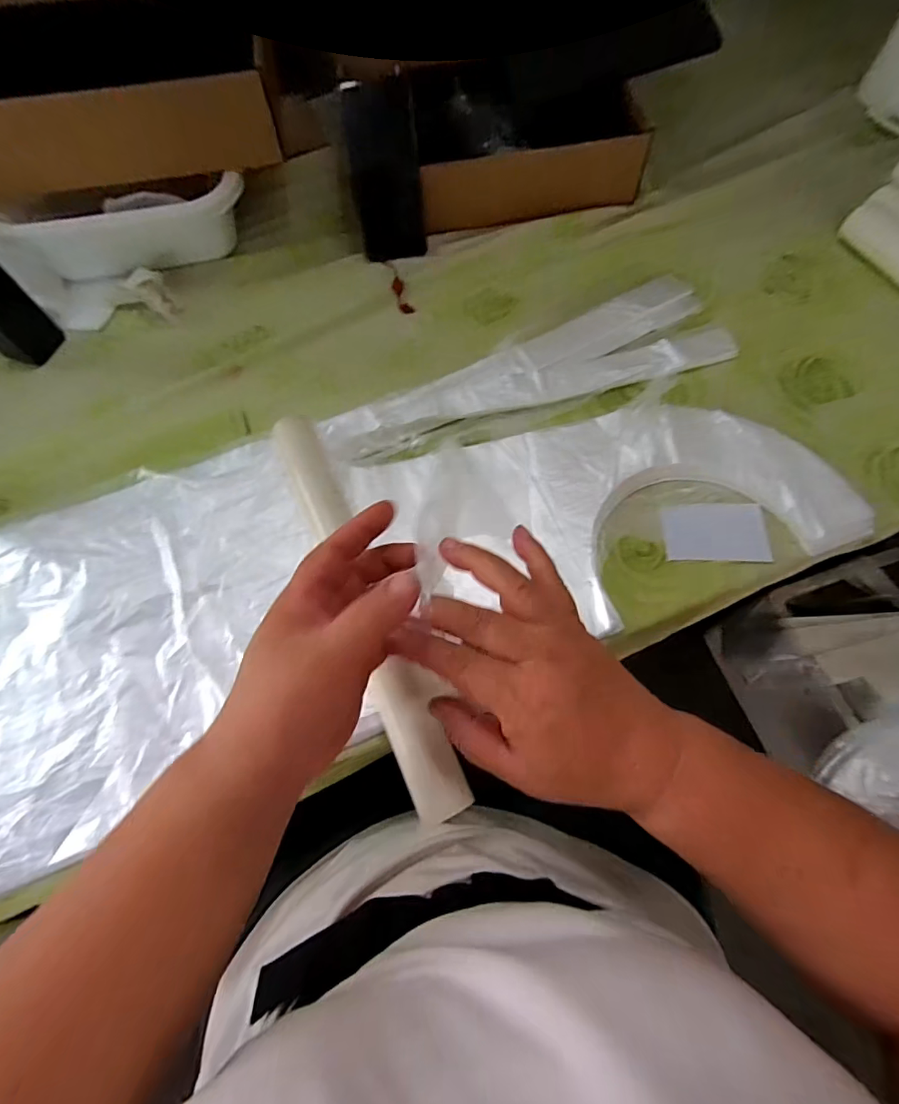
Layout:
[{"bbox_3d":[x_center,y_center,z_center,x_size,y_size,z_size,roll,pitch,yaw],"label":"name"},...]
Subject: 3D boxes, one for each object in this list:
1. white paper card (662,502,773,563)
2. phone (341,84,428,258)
[{"bbox_3d":[0.239,-0.018,0.428,0.087,0.006,0.055,1,71,8],"label":"white paper card"},{"bbox_3d":[-0.070,-0.423,0.539,0.074,0.153,0.008,-9,46,-2],"label":"phone"}]

